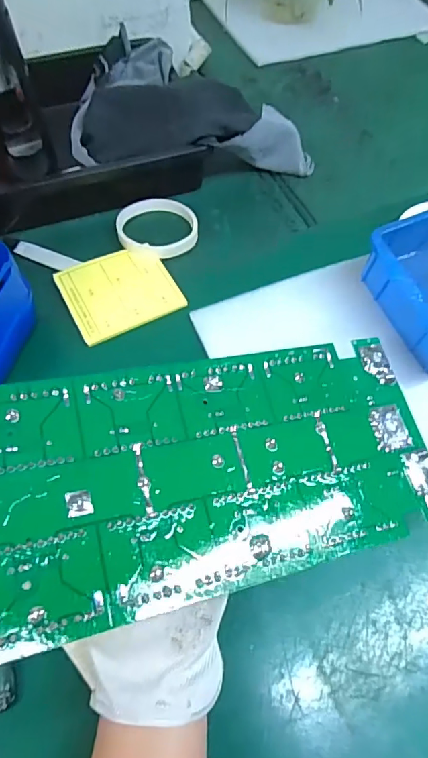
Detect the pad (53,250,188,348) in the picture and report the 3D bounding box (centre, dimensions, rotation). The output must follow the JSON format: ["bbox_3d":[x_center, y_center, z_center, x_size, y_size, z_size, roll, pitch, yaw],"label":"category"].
[{"bbox_3d":[-0.095,-0.090,0.470,0.104,0.007,0.097,-26,62,-14],"label":"pad"}]

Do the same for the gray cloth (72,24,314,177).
[{"bbox_3d":[-0.021,-0.331,0.564,0.268,0.094,0.198,4,59,2],"label":"gray cloth"}]

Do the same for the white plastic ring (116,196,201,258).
[{"bbox_3d":[-0.060,-0.165,0.506,0.084,0.021,0.078,0,59,0],"label":"white plastic ring"}]

